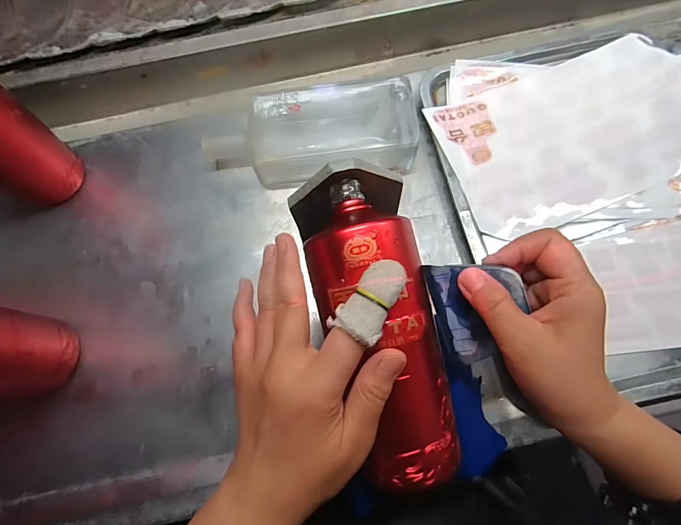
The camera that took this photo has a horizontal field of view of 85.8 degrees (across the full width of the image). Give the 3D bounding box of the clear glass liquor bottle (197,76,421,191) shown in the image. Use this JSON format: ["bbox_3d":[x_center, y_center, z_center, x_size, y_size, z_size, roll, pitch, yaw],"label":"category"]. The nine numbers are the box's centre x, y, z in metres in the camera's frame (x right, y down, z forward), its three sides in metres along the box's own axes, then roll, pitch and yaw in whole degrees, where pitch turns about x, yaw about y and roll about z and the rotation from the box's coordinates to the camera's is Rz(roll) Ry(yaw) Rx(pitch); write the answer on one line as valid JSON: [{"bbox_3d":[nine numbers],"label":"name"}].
[{"bbox_3d":[-0.028,-0.137,0.404,0.231,0.070,0.105,-7,82,-6],"label":"clear glass liquor bottle"}]

